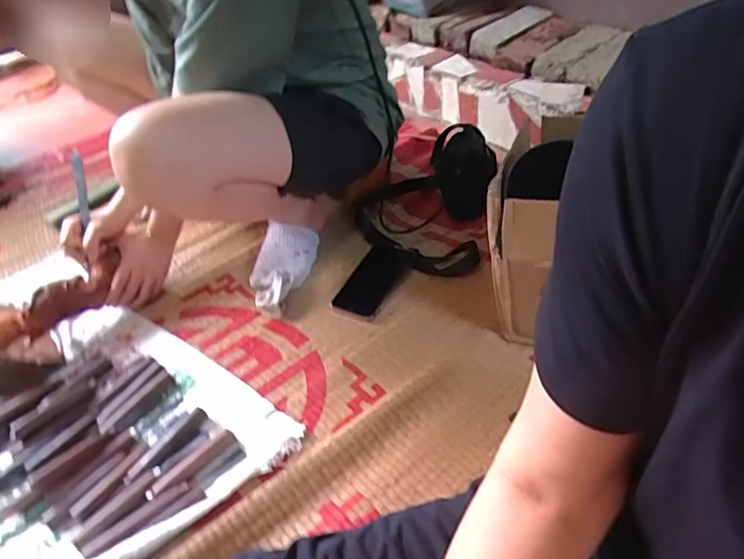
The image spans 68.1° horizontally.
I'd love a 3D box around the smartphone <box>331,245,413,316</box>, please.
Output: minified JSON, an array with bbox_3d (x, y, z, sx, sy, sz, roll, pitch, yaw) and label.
[{"bbox_3d":[0.005,-0.004,0.875,0.076,0.014,0.154,17,46,27],"label":"smartphone"}]

